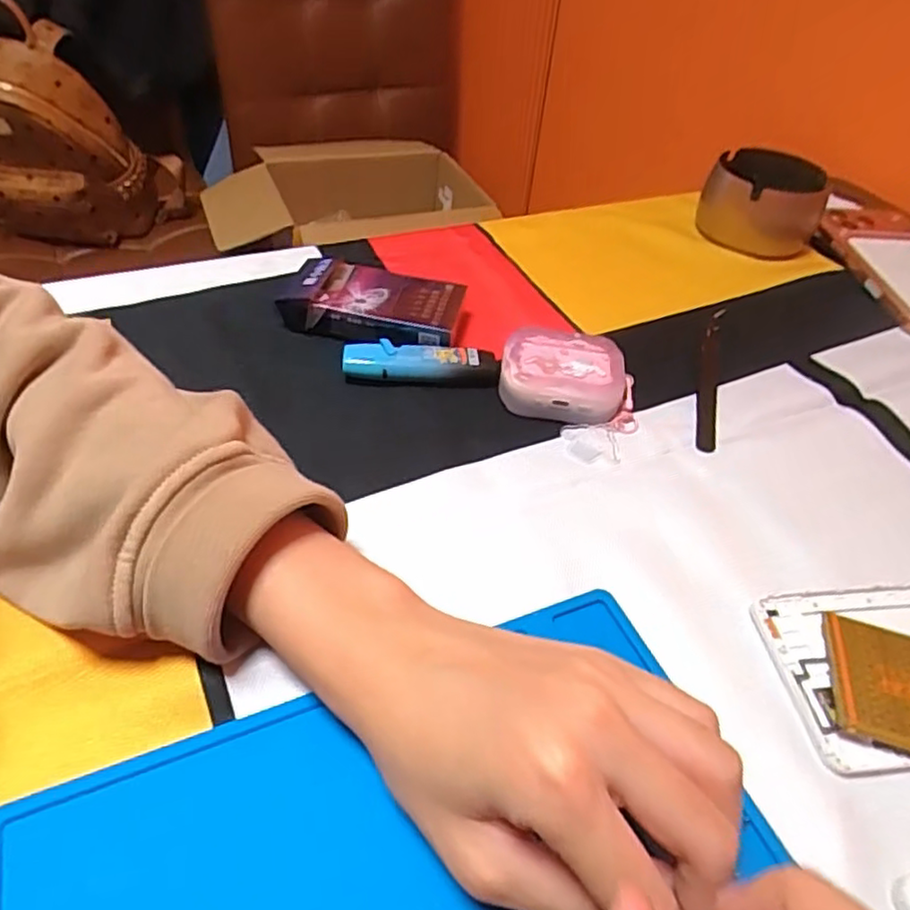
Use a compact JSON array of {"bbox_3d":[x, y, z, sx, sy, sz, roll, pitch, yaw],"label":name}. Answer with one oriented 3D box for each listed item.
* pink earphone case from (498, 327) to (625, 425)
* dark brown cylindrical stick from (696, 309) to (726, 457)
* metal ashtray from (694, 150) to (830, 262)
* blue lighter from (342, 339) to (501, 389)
[{"bbox_3d":[0.057,-0.042,0.362,0.064,0.029,0.044,9,45,4],"label":"pink earphone case"},{"bbox_3d":[0.147,-0.045,0.389,0.011,0.009,0.121,14,46,9],"label":"dark brown cylindrical stick"},{"bbox_3d":[0.235,-0.193,0.517,0.088,0.047,0.088,16,46,11],"label":"metal ashtray"},{"bbox_3d":[-0.018,-0.050,0.372,0.084,0.015,0.020,0,45,-4],"label":"blue lighter"}]

